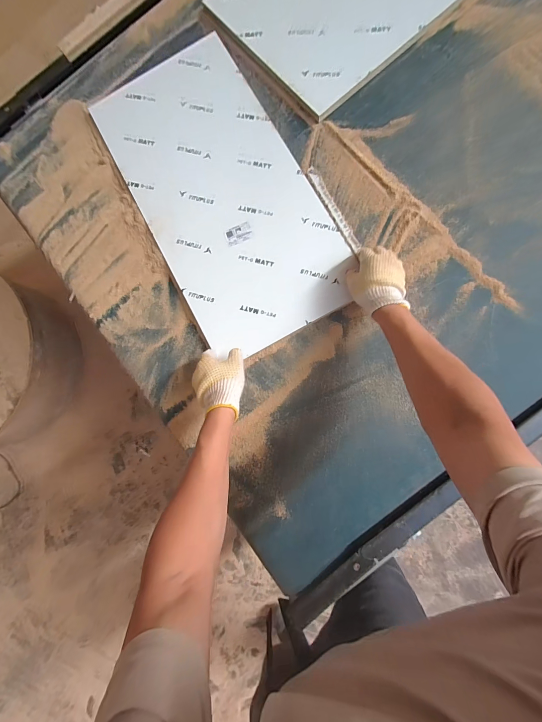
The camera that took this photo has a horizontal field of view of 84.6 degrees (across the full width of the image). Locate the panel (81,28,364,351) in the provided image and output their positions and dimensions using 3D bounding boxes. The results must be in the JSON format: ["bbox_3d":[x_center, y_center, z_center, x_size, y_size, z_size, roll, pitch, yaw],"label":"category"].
[{"bbox_3d":[-0.112,-0.373,0.652,0.353,0.015,0.698,-27,83,4],"label":"panel"}]

